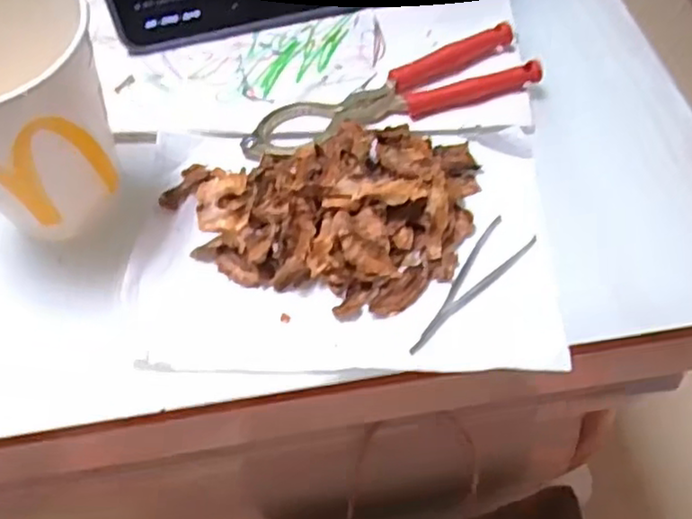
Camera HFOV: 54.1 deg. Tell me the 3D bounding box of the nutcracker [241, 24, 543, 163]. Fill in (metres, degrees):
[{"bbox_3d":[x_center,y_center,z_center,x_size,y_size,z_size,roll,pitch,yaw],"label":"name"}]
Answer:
[{"bbox_3d":[0.021,-0.089,0.360,0.156,0.012,0.041,-16,57,-8],"label":"nutcracker"}]

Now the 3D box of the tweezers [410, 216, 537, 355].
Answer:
[{"bbox_3d":[0.052,0.011,0.296,0.021,0.004,0.080,35,64,23],"label":"tweezers"}]

